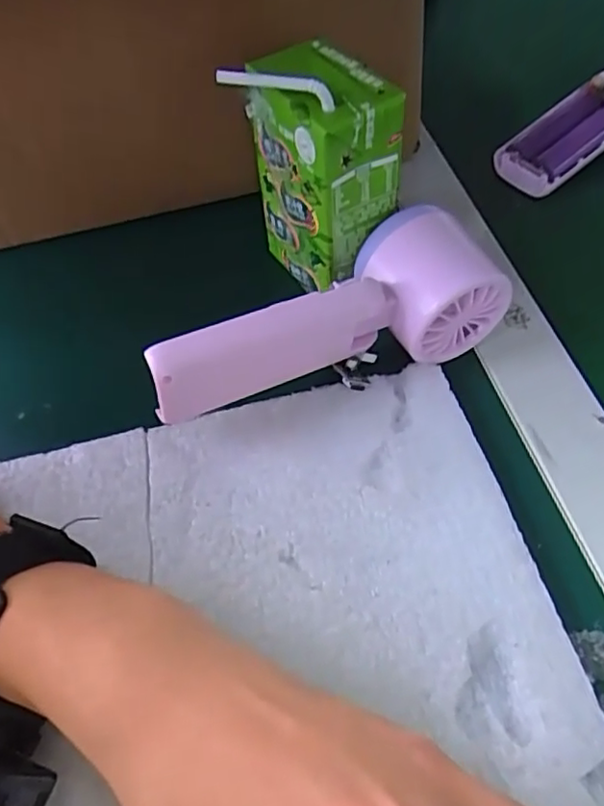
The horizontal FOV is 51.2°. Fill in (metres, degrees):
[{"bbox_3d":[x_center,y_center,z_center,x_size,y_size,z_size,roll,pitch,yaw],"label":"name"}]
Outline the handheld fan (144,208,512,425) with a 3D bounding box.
[{"bbox_3d":[0.011,-0.039,0.286,0.162,0.055,0.055,-18,57,-9],"label":"handheld fan"}]

